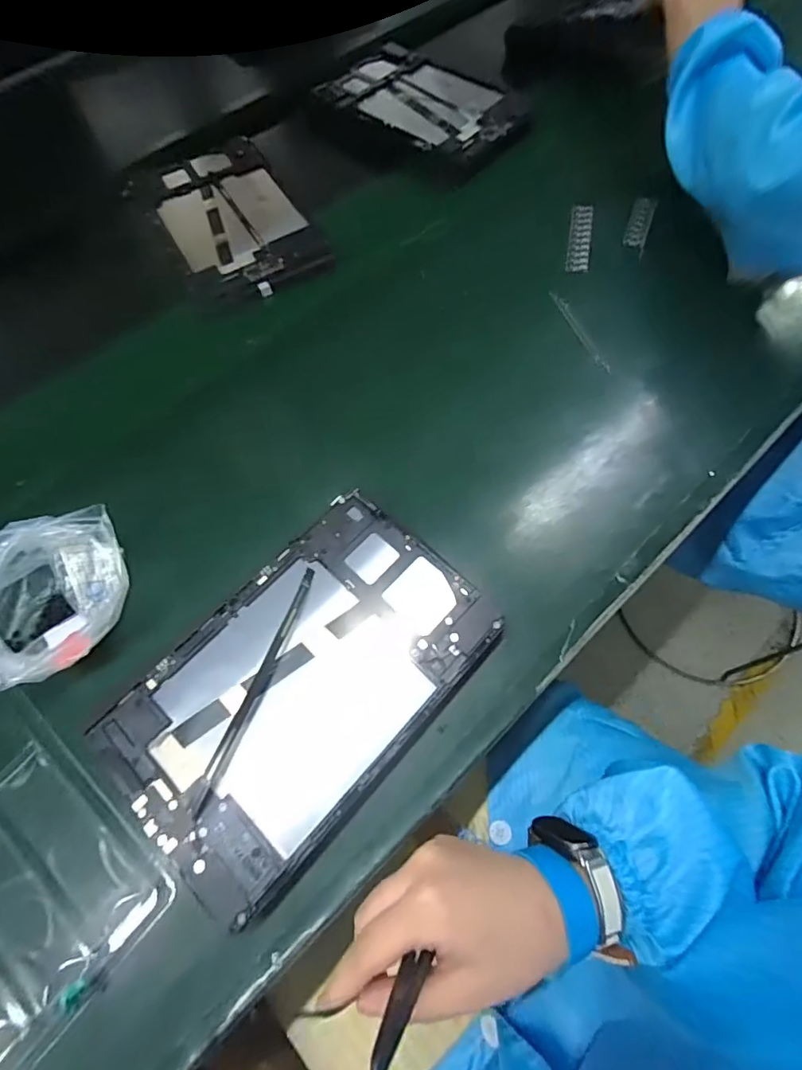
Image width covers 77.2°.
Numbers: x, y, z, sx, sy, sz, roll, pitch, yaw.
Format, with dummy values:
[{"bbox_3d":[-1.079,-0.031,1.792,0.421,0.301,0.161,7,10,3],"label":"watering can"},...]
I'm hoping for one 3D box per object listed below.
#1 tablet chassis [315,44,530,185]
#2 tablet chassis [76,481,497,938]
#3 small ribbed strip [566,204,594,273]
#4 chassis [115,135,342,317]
[{"bbox_3d":[0.026,-0.515,0.610,0.144,0.026,0.237,-40,70,-12],"label":"tablet chassis"},{"bbox_3d":[-0.062,0.092,0.326,0.149,0.015,0.238,40,73,16],"label":"tablet chassis"},{"bbox_3d":[0.187,-0.311,0.524,0.022,0.010,0.097,9,66,7],"label":"small ribbed strip"},{"bbox_3d":[-0.189,-0.344,0.545,0.149,0.014,0.253,-27,67,-10],"label":"chassis"}]

